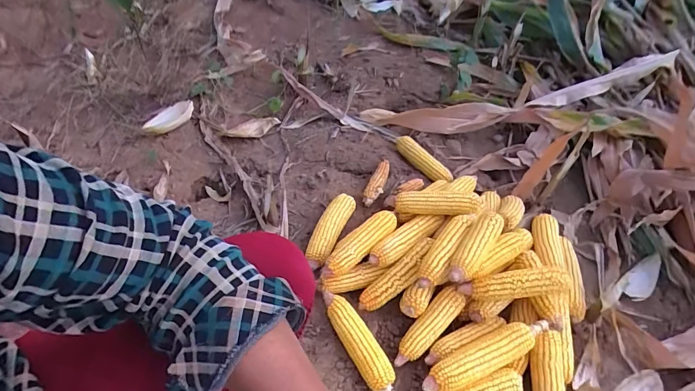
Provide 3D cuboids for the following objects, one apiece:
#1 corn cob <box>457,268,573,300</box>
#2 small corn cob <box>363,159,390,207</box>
[{"bbox_3d":[0.319,0.176,0.742,0.201,0.050,0.048,-9,48,10],"label":"corn cob"},{"bbox_3d":[0.075,-0.035,0.991,0.042,0.030,0.139,16,50,8],"label":"small corn cob"}]

